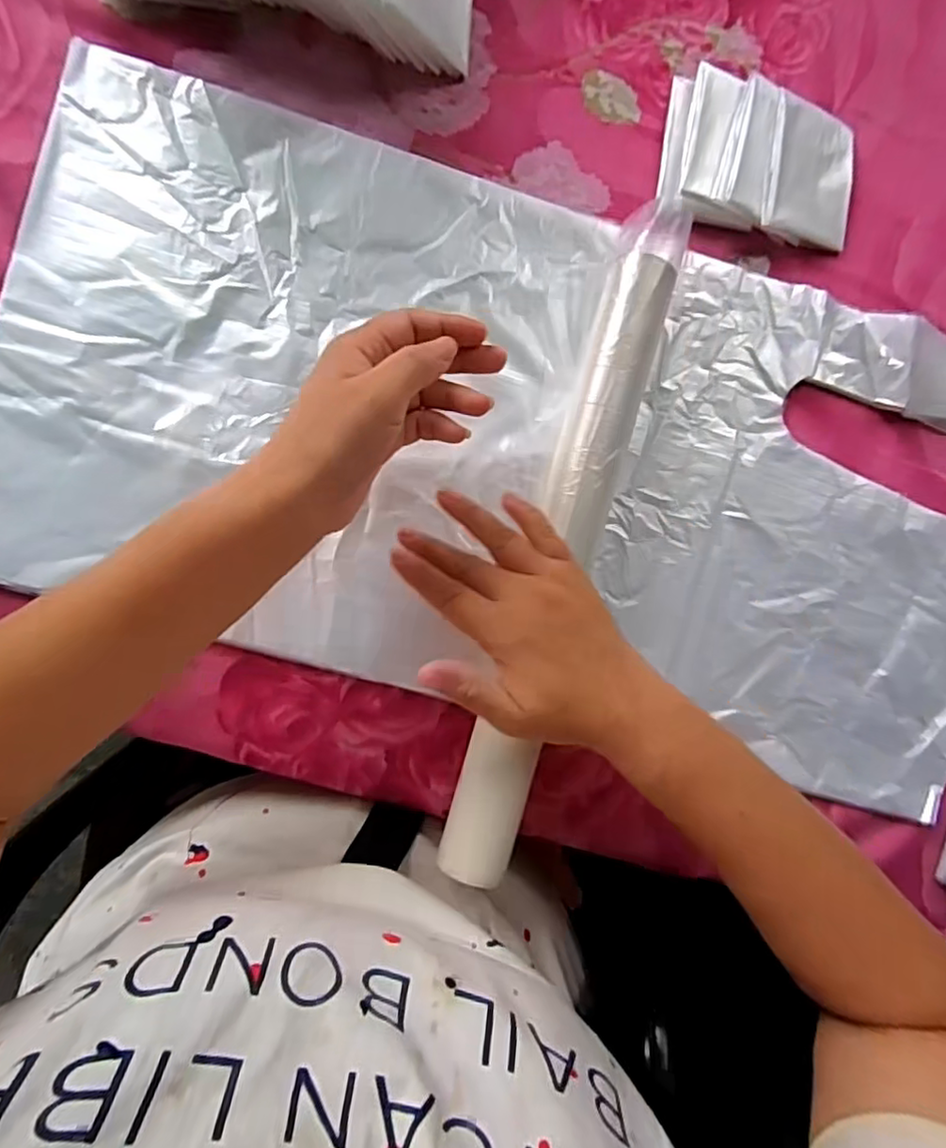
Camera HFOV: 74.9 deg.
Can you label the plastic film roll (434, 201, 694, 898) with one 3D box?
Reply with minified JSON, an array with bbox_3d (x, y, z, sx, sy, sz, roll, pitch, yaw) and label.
[{"bbox_3d":[0.053,-0.019,0.357,0.039,0.036,0.388,17,88,-5],"label":"plastic film roll"}]

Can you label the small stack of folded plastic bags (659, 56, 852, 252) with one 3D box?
[{"bbox_3d":[0.184,-0.261,0.388,0.125,0.019,0.088,8,89,-5],"label":"small stack of folded plastic bags"}]

